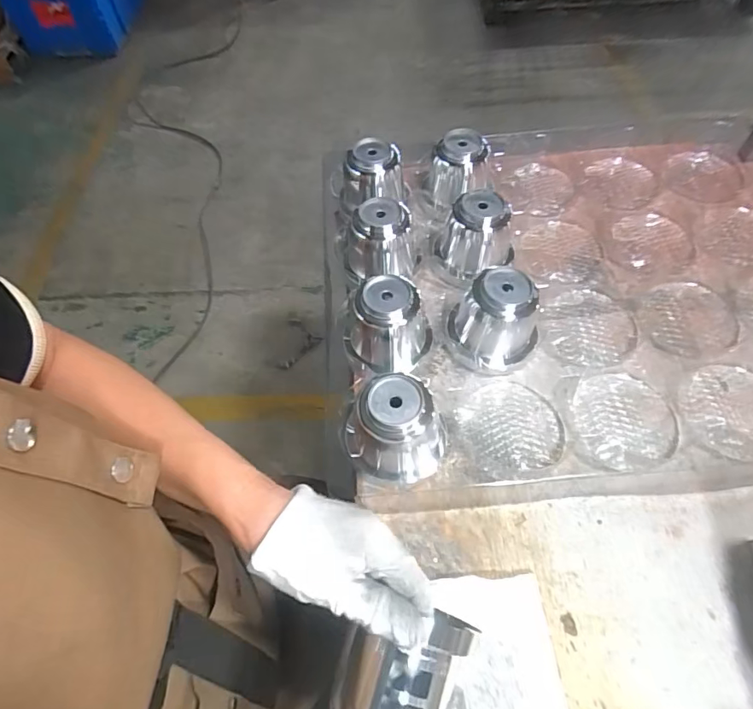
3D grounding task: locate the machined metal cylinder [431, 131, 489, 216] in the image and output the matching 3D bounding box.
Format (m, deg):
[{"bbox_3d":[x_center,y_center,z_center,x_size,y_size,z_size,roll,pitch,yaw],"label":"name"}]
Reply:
[{"bbox_3d":[0.094,-0.221,0.573,0.064,0.078,0.065,-27,62,-13],"label":"machined metal cylinder"}]

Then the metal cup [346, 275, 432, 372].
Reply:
[{"bbox_3d":[0.011,-0.028,0.460,0.083,0.080,0.071,6,60,5],"label":"metal cup"}]

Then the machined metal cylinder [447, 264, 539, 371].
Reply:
[{"bbox_3d":[0.113,-0.032,0.457,0.083,0.082,0.066,14,61,10],"label":"machined metal cylinder"}]

